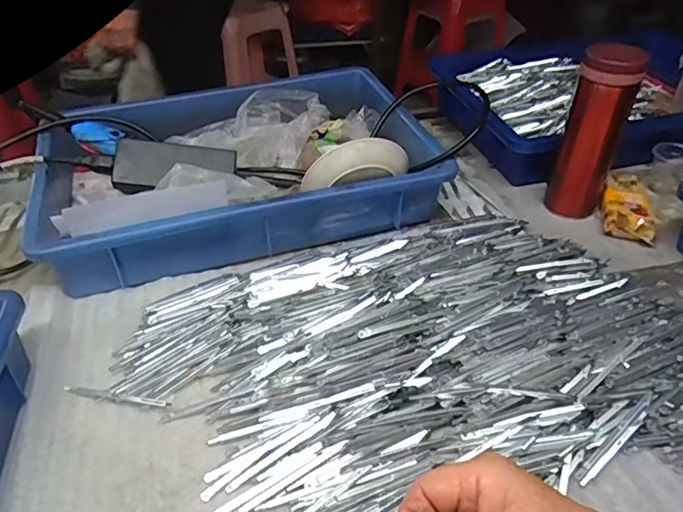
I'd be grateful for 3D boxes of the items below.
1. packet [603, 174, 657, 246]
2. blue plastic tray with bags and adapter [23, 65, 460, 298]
[{"bbox_3d":[0.333,-0.056,0.625,0.053,0.036,0.104,13,41,14],"label":"packet"},{"bbox_3d":[-0.120,-0.114,0.633,0.426,0.099,0.279,-12,41,-15],"label":"blue plastic tray with bags and adapter"}]

